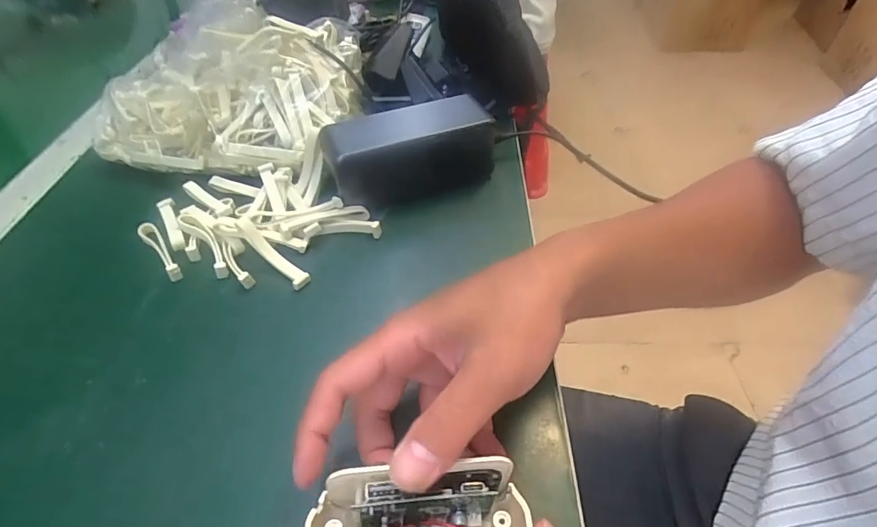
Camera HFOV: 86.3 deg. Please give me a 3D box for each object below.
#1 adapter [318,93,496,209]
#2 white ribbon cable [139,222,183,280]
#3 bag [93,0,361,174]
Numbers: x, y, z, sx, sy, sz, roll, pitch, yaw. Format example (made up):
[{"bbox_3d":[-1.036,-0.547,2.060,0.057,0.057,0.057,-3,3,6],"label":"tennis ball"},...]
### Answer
[{"bbox_3d":[-0.021,-0.088,0.368,0.128,0.052,0.050,-17,48,-15],"label":"adapter"},{"bbox_3d":[-0.198,-0.010,0.333,0.012,0.012,0.066,-33,53,-27],"label":"white ribbon cable"},{"bbox_3d":[-0.183,-0.161,0.408,0.218,0.081,0.166,5,46,6],"label":"bag"}]

